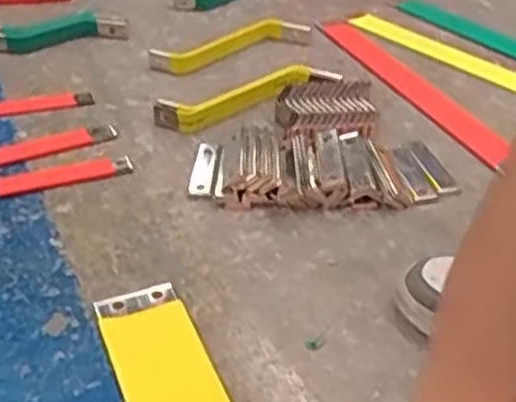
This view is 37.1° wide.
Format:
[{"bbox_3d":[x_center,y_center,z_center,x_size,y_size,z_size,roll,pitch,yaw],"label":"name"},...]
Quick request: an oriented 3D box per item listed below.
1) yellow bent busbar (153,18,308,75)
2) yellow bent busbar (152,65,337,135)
[{"bbox_3d":[-0.039,-0.238,1.175,0.272,0.023,0.066,-20,41,-28],"label":"yellow bent busbar"},{"bbox_3d":[-0.009,-0.143,1.048,0.261,0.035,0.063,-16,39,-23],"label":"yellow bent busbar"}]

